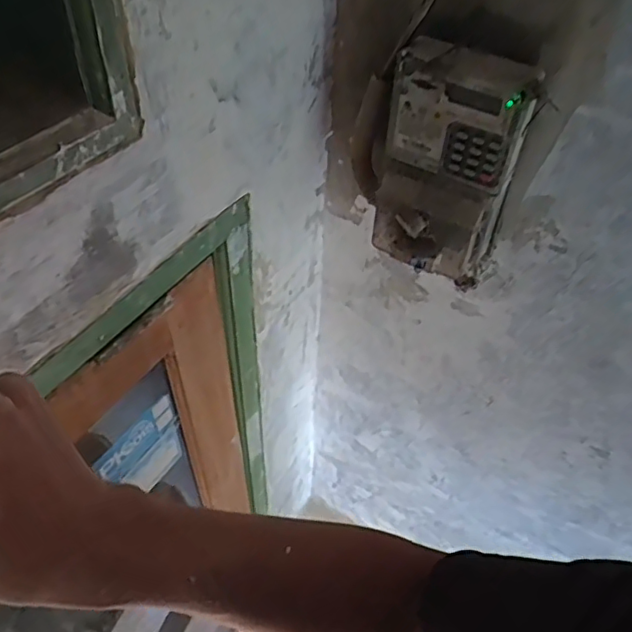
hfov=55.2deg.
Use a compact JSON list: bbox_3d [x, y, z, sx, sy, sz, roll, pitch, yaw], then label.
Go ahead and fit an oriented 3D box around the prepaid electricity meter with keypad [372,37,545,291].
[{"bbox_3d":[0.111,-0.124,0.533,0.120,0.201,0.059,13,48,9],"label":"prepaid electricity meter with keypad"}]

